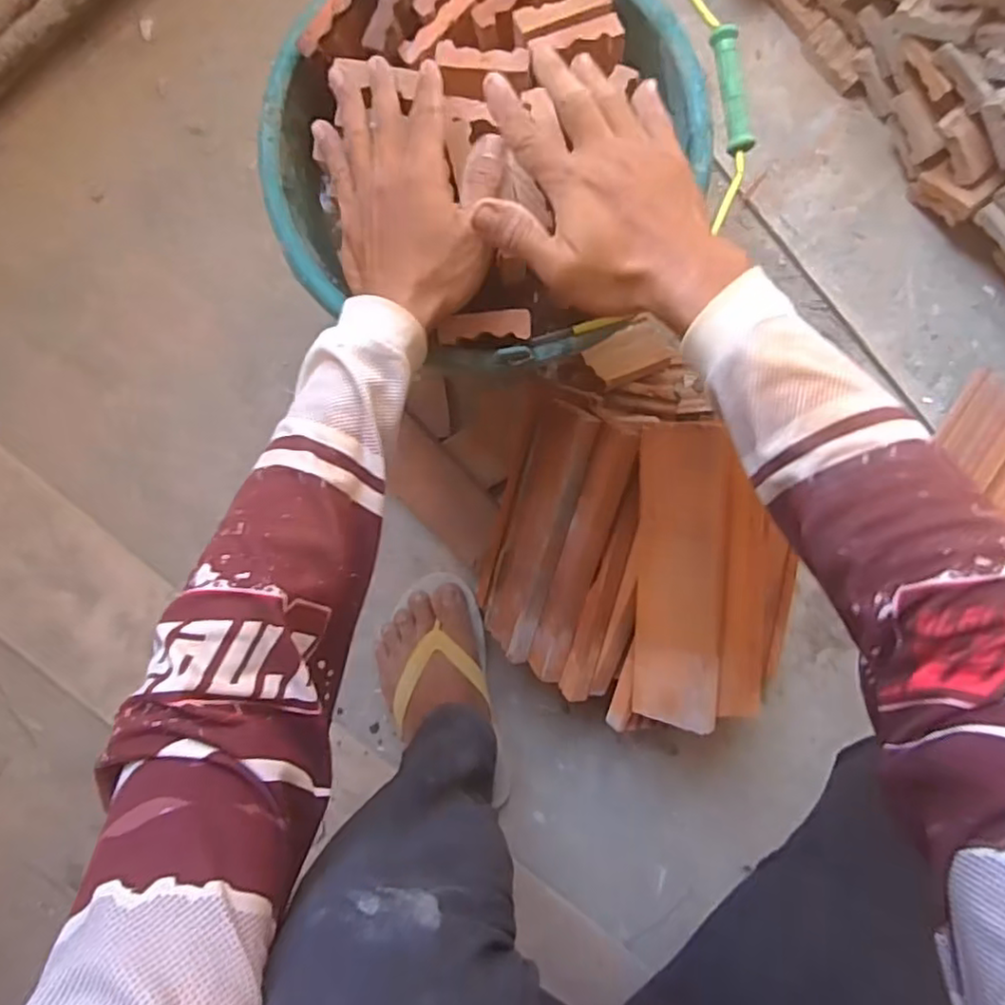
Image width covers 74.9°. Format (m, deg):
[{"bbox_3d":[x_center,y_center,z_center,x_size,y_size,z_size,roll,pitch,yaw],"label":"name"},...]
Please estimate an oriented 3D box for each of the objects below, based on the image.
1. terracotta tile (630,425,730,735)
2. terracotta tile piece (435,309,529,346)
[{"bbox_3d":[0.135,0.057,0.503,0.064,0.015,0.230,6,99,34],"label":"terracotta tile"},{"bbox_3d":[-0.011,-0.120,0.444,0.062,0.006,0.022,-1,74,11],"label":"terracotta tile piece"}]

